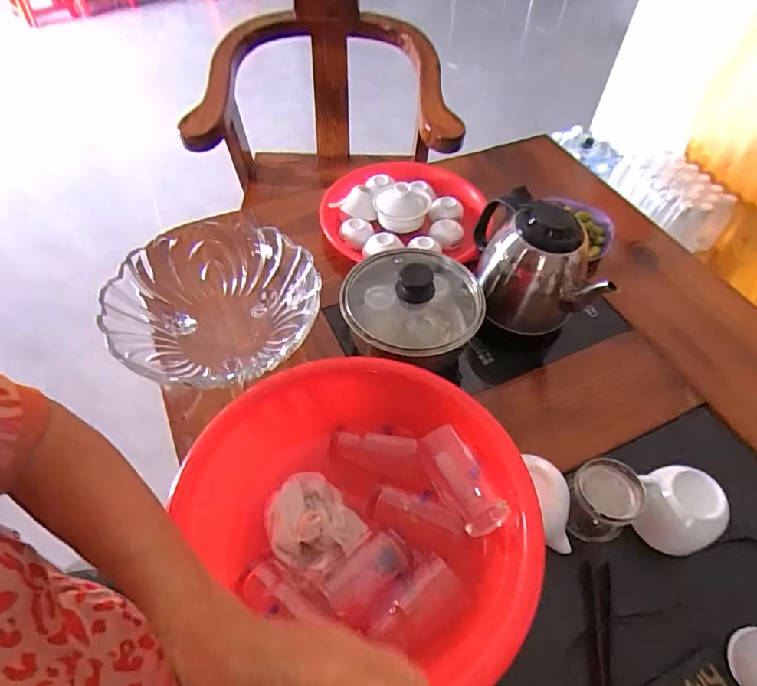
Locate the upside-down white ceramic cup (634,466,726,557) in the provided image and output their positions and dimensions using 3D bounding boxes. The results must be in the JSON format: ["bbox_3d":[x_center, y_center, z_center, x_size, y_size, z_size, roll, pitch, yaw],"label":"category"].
[{"bbox_3d":[0.287,0.161,0.483,0.067,0.070,0.064,1,53,-1],"label":"upside-down white ceramic cup"}]

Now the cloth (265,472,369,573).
[{"bbox_3d":[-0.065,0.162,0.461,0.076,0.031,0.087,-29,59,-22],"label":"cloth"}]

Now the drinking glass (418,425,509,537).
[{"bbox_3d":[0.078,0.132,0.464,0.043,0.051,0.097,-24,57,-19],"label":"drinking glass"}]

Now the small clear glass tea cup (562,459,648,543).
[{"bbox_3d":[0.217,0.154,0.491,0.063,0.064,0.065,1,53,-1],"label":"small clear glass tea cup"}]

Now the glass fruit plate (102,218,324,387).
[{"bbox_3d":[-0.194,-0.039,0.592,0.229,0.081,0.233,1,53,-1],"label":"glass fruit plate"}]

